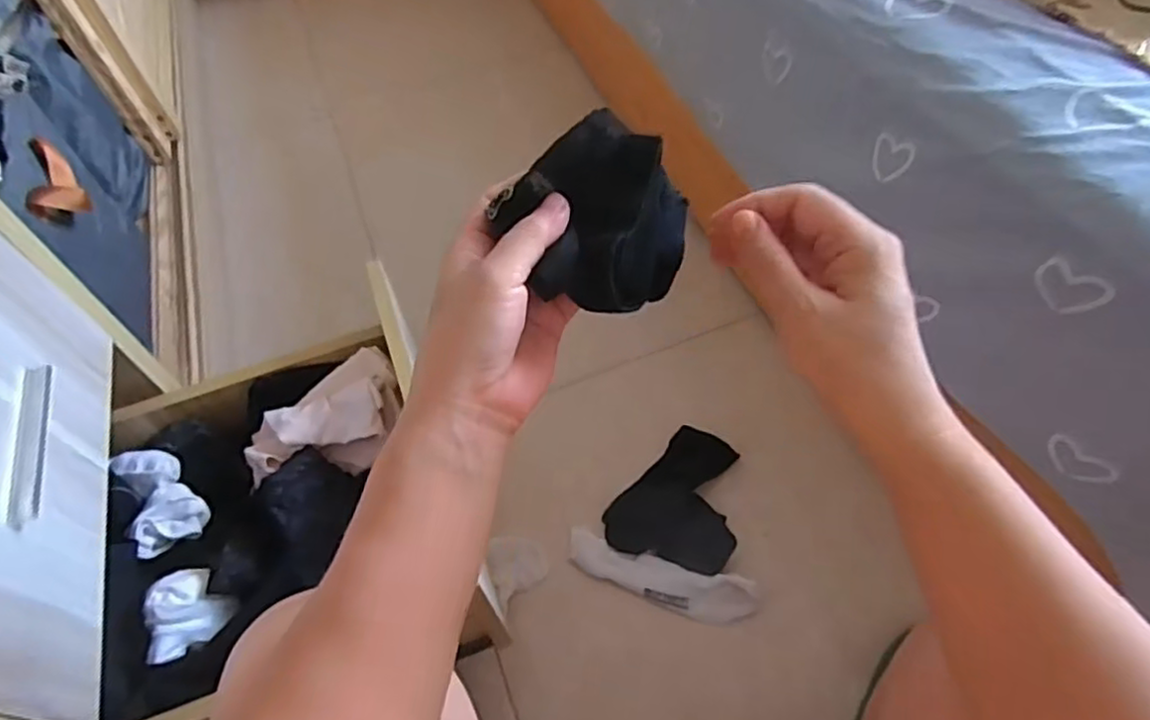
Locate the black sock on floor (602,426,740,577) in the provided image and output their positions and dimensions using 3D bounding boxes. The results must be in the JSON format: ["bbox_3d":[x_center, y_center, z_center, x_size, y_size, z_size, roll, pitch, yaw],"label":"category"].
[{"bbox_3d":[0.126,0.162,0.821,0.143,0.016,0.169,14,56,14],"label":"black sock on floor"}]

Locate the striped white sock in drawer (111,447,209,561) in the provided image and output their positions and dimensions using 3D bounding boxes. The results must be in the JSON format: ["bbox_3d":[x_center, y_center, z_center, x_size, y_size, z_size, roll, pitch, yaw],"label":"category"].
[{"bbox_3d":[-0.413,0.133,0.674,0.061,0.038,0.129,-33,58,-18],"label":"striped white sock in drawer"}]

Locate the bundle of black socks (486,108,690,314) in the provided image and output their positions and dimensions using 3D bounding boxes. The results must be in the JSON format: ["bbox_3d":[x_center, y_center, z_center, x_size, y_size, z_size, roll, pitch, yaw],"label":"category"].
[{"bbox_3d":[0.010,-0.072,0.331,0.084,0.057,0.080,-2,54,3],"label":"bundle of black socks"}]

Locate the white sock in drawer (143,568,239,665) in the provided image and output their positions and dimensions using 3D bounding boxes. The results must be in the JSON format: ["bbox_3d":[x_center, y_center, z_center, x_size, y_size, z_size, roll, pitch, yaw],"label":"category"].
[{"bbox_3d":[-0.331,0.212,0.566,0.050,0.040,0.069,36,64,26],"label":"white sock in drawer"}]

